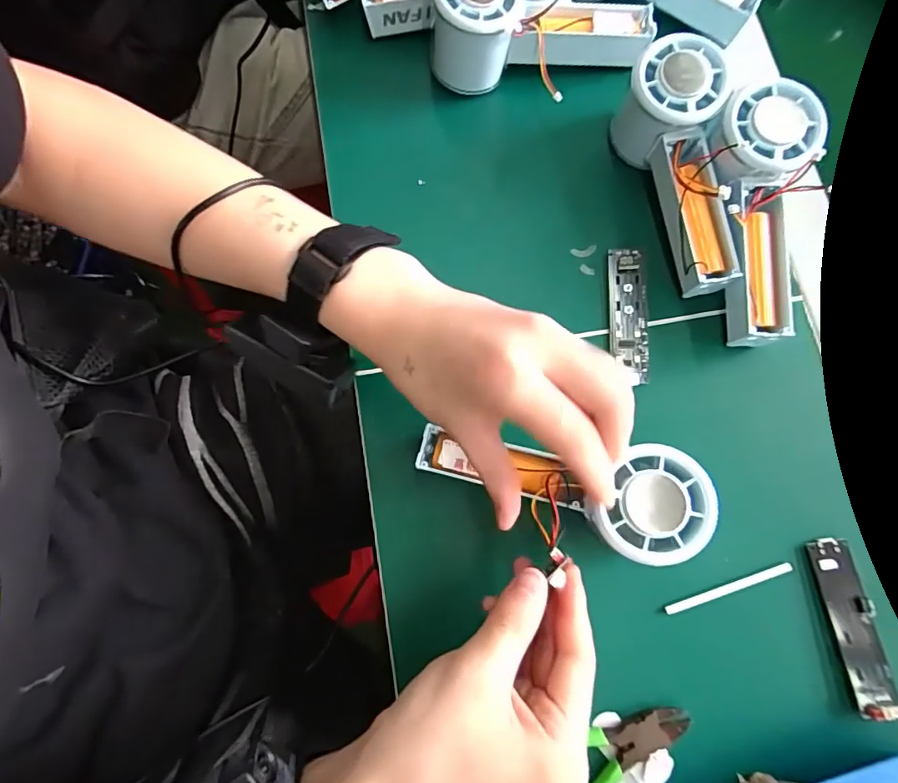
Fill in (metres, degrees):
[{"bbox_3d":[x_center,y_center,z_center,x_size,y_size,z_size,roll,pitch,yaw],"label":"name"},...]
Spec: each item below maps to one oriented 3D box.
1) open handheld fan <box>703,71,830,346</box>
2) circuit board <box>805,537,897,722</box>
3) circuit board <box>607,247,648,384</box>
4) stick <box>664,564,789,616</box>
[{"bbox_3d":[0.192,-0.105,0.307,0.064,0.061,0.145,0,76,0],"label":"open handheld fan"},{"bbox_3d":[0.227,0.130,0.281,0.022,0.009,0.091,-8,76,-2],"label":"circuit board"},{"bbox_3d":[0.116,-0.050,0.324,0.023,0.009,0.089,1,76,1],"label":"circuit board"},{"bbox_3d":[0.161,0.113,0.288,0.077,0.004,0.005,-18,77,-4],"label":"stick"}]

